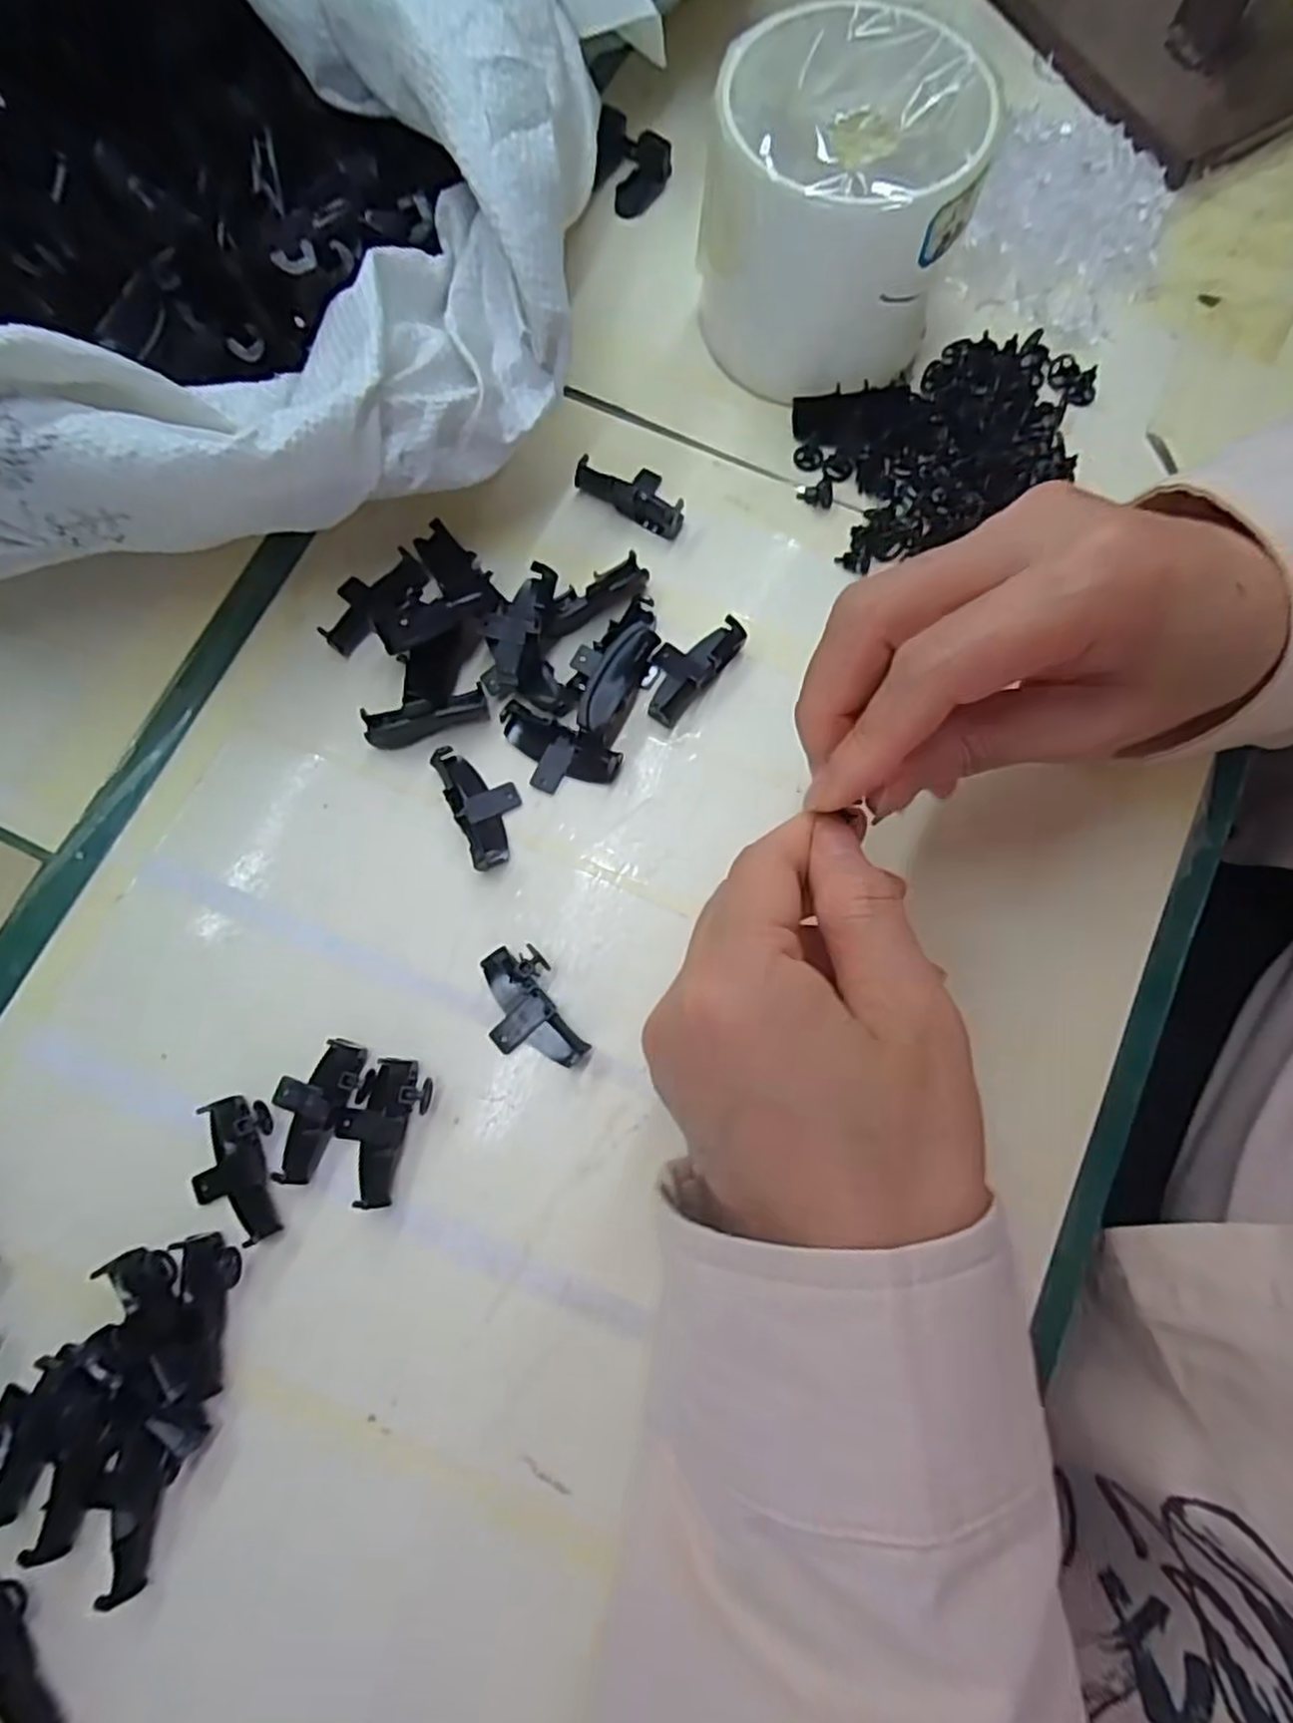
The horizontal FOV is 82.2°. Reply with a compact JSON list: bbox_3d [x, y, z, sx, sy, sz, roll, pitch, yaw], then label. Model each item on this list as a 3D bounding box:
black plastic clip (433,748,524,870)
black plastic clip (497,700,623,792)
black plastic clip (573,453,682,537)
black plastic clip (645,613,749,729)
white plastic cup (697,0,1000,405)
[{"bbox_3d":[-0.053,-0.019,0.244,0.021,0.009,0.043,-25,77,-6],"label":"black plastic clip"},{"bbox_3d":[-0.030,-0.036,0.247,0.042,0.010,0.022,20,77,5],"label":"black plastic clip"},{"bbox_3d":[-0.003,-0.137,0.271,0.043,0.010,0.022,32,78,7],"label":"black plastic clip"},{"bbox_3d":[0.013,-0.068,0.254,0.024,0.013,0.041,42,80,9],"label":"black plastic clip"},{"bbox_3d":[0.063,-0.219,0.257,0.084,0.072,0.086,0,76,0],"label":"white plastic cup"}]

